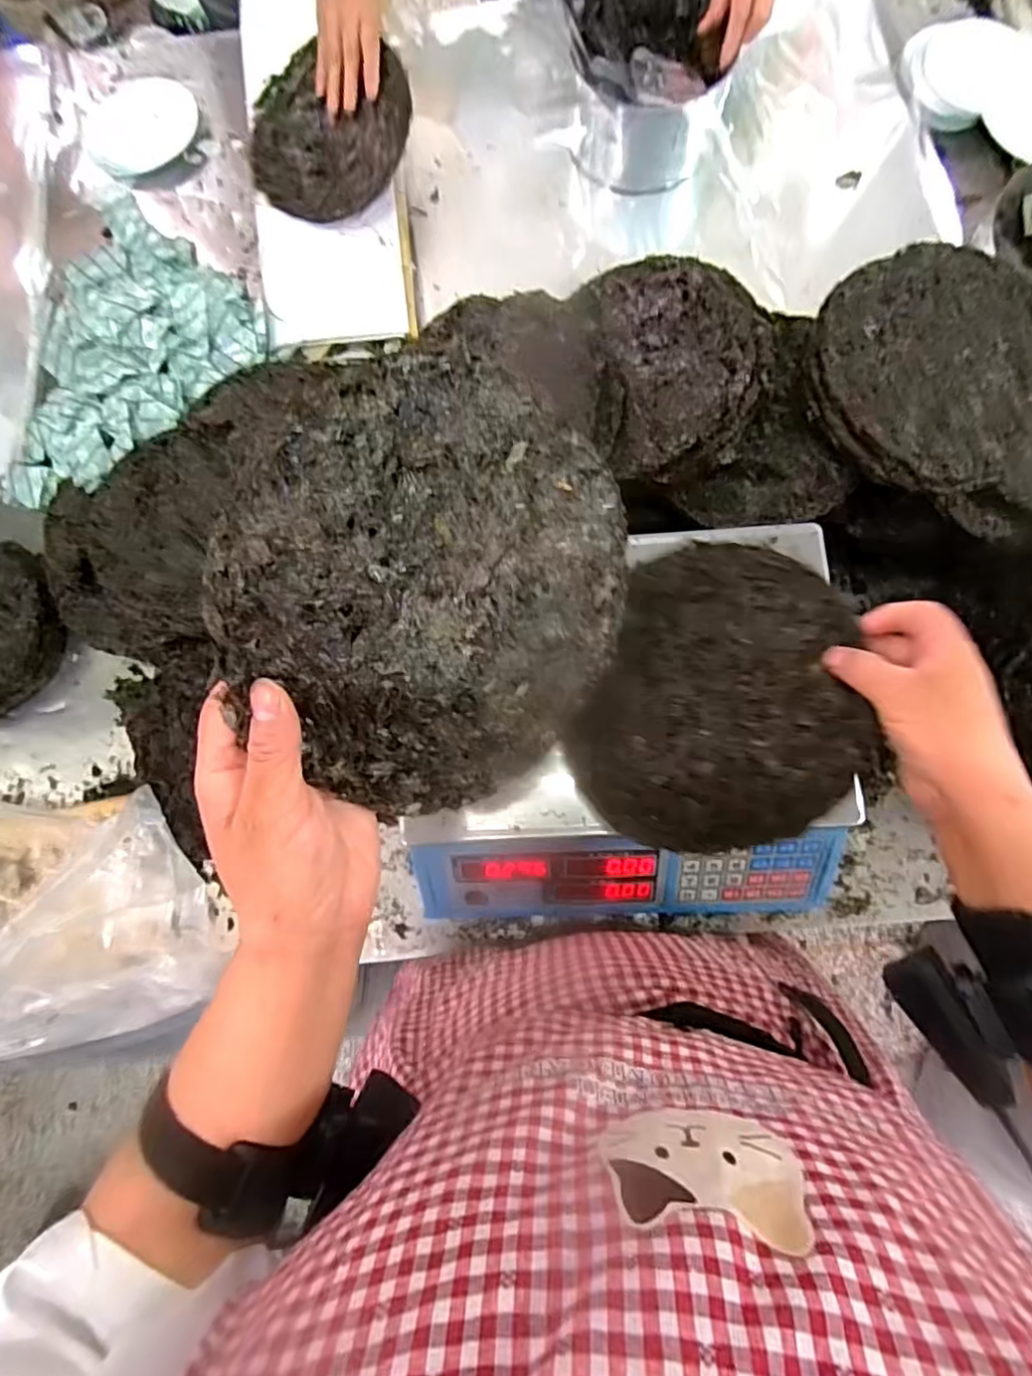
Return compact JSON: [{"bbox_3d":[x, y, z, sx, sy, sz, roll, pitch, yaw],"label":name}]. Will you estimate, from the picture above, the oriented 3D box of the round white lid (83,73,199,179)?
[{"bbox_3d":[-0.480,-0.714,0.782,0.139,0.009,0.140,0,81,3],"label":"round white lid"}]

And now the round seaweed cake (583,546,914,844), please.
[{"bbox_3d":[0.121,0.004,0.404,0.183,0.015,0.190,-4,79,23],"label":"round seaweed cake"}]

